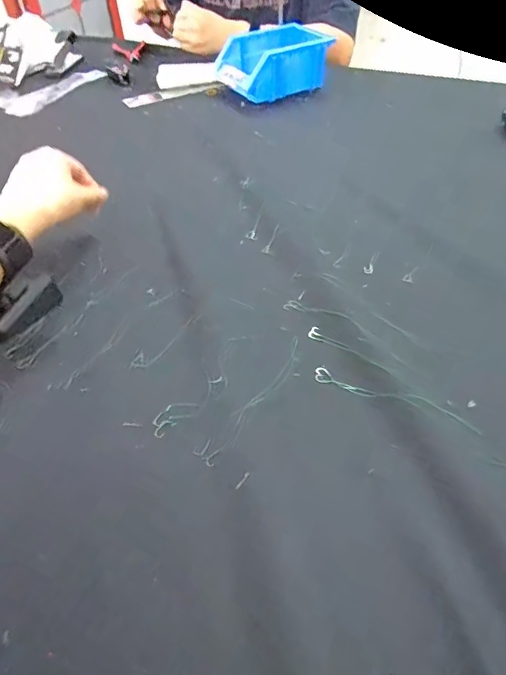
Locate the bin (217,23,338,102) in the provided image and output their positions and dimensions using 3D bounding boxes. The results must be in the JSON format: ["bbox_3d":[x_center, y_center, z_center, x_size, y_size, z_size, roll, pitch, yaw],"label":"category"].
[{"bbox_3d":[0.040,-0.489,0.792,0.187,0.075,0.111,-26,53,-20],"label":"bin"}]

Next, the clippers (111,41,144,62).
[{"bbox_3d":[-0.270,-0.622,0.964,0.069,0.016,0.083,-8,48,-8],"label":"clippers"}]

